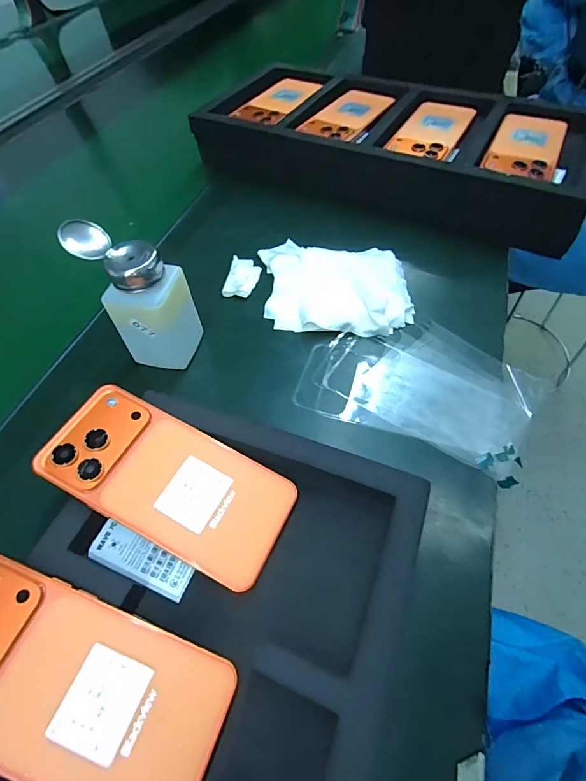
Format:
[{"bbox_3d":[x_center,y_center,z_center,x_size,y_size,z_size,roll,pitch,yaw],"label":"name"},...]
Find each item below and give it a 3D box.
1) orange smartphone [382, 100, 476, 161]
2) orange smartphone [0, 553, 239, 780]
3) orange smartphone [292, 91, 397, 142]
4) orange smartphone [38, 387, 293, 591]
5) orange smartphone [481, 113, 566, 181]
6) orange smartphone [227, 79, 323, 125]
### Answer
[{"bbox_3d":[0.178,-0.333,0.495,0.073,0.009,0.153,24,61,19],"label":"orange smartphone"},{"bbox_3d":[-0.114,0.150,0.198,0.161,0.006,0.073,23,59,5],"label":"orange smartphone"},{"bbox_3d":[0.077,-0.377,0.528,0.077,0.009,0.158,25,61,19],"label":"orange smartphone"},{"bbox_3d":[-0.081,0.058,0.257,0.159,0.005,0.074,28,61,6],"label":"orange smartphone"},{"bbox_3d":[0.280,-0.294,0.466,0.076,0.017,0.159,21,60,18],"label":"orange smartphone"},{"bbox_3d":[-0.019,-0.418,0.557,0.075,0.007,0.142,25,61,20],"label":"orange smartphone"}]

